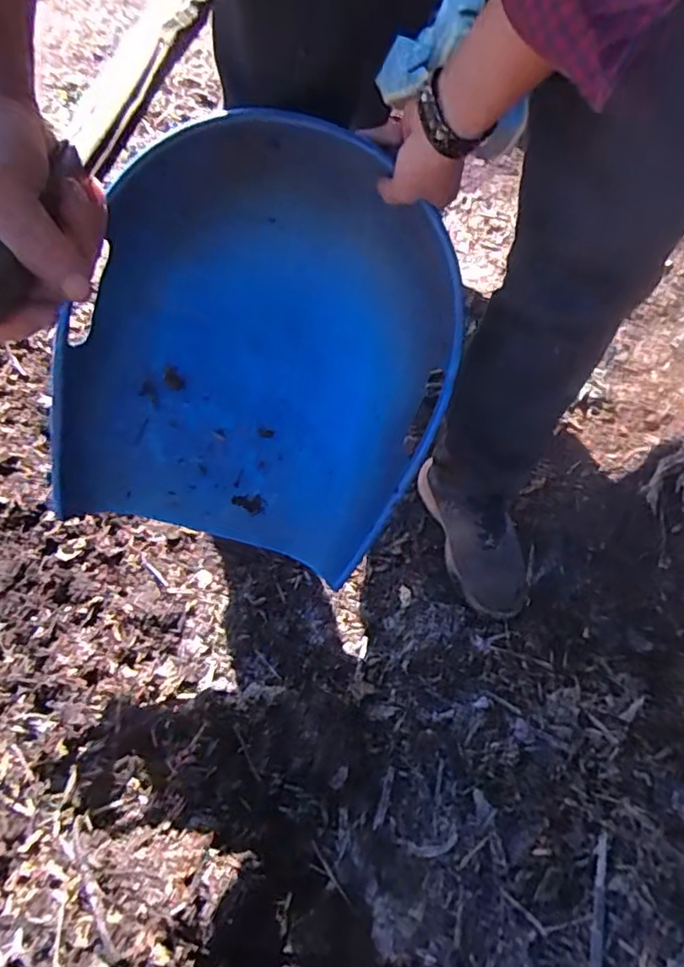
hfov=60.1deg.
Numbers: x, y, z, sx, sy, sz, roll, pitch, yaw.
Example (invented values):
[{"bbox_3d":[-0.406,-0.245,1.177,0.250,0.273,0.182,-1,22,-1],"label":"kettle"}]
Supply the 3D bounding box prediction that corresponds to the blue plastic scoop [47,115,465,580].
[{"bbox_3d":[-0.075,-0.135,0.611,0.355,0.427,0.125,17,12,-20],"label":"blue plastic scoop"}]

